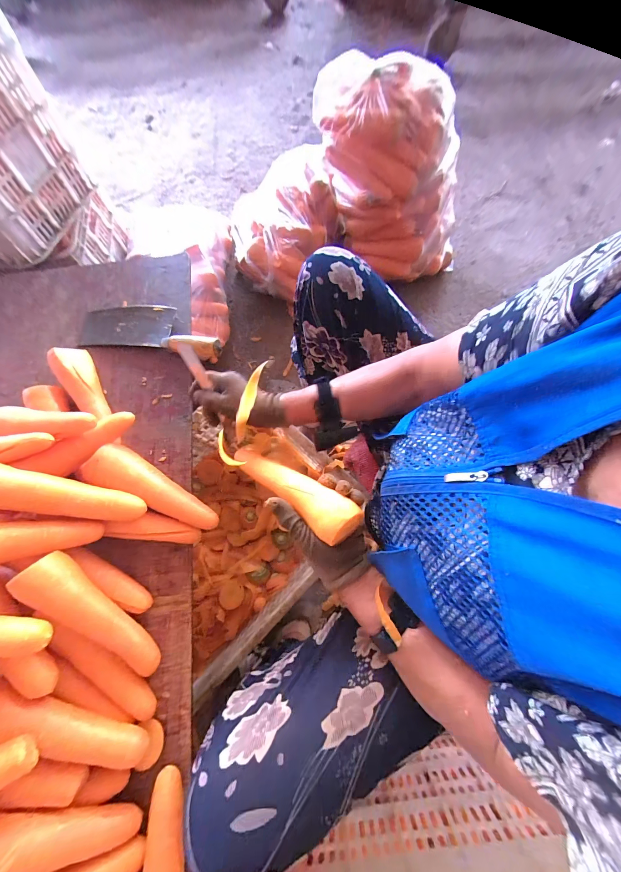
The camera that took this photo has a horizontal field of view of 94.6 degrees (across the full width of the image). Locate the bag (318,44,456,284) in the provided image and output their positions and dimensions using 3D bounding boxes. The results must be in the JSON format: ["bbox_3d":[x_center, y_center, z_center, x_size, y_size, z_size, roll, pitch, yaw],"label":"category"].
[{"bbox_3d":[0.220,-0.632,0.739,0.431,0.380,0.195,11,74,4],"label":"bag"}]

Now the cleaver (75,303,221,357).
[{"bbox_3d":[-0.282,-0.197,0.505,0.264,0.032,0.093,8,74,3],"label":"cleaver"}]

